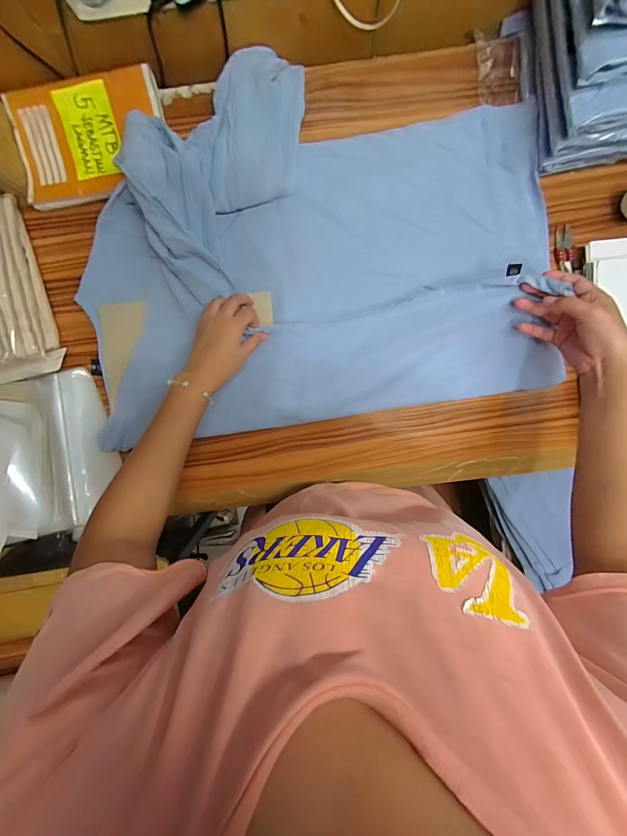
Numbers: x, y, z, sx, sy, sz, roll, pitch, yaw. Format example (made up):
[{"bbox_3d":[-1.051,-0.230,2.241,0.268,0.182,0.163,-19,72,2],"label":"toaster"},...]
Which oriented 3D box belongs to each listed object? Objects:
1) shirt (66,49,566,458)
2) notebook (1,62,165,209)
[{"bbox_3d":[-0.008,-0.224,0.448,0.651,0.060,0.457,-9,96,0],"label":"shirt"},{"bbox_3d":[-0.304,-0.382,0.440,0.201,0.022,0.137,-12,95,1],"label":"notebook"}]

